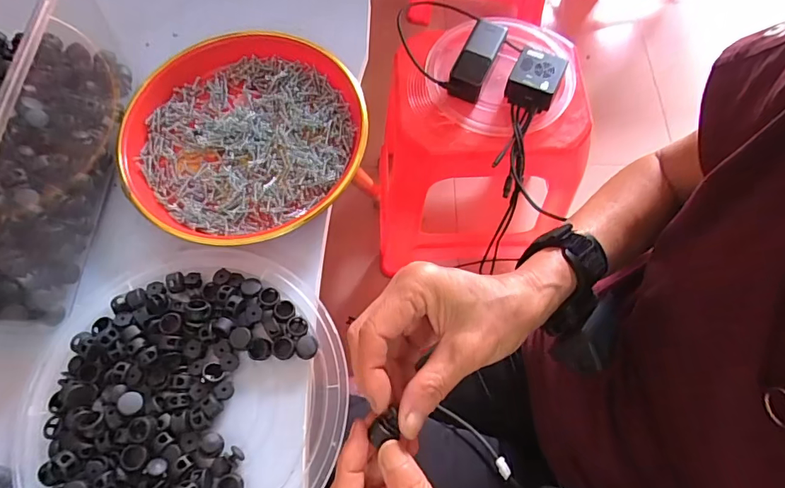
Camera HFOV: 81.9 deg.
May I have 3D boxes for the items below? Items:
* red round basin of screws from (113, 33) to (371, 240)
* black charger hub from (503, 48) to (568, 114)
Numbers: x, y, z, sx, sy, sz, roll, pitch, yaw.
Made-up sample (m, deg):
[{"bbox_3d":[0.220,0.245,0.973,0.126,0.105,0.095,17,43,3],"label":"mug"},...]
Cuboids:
[{"bbox_3d":[-0.135,-0.103,0.417,0.214,0.026,0.202,0,68,1],"label":"red round basin of screws"},{"bbox_3d":[0.225,-0.257,0.717,0.074,0.047,0.083,24,70,11],"label":"black charger hub"}]

